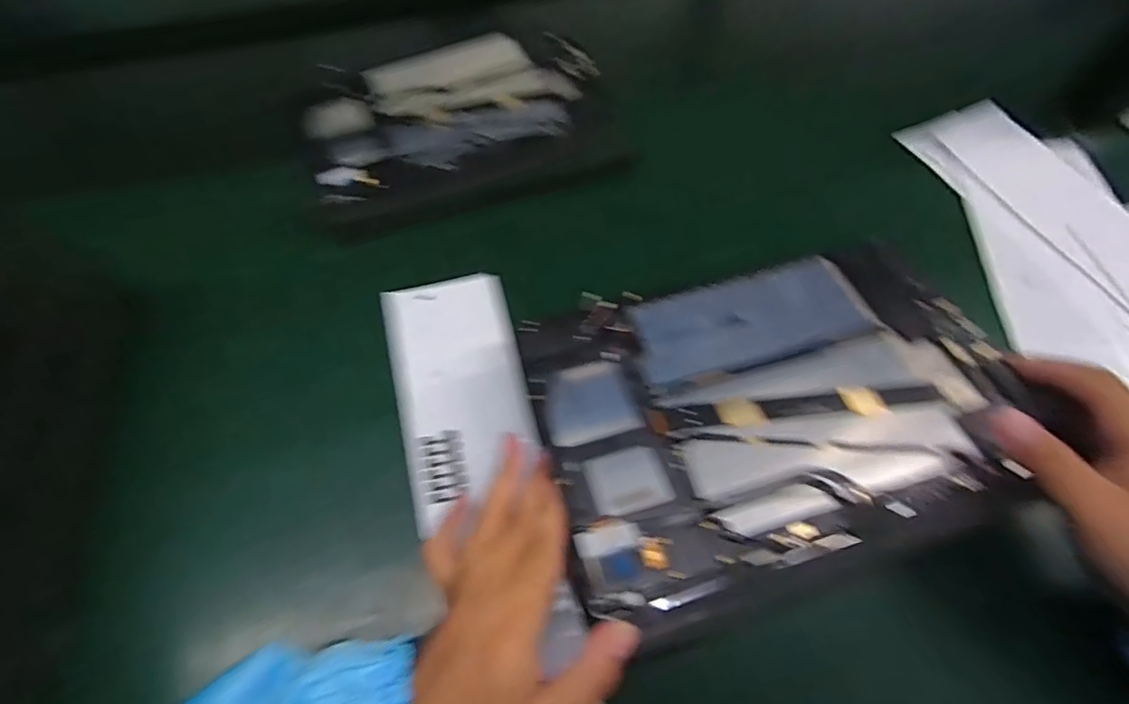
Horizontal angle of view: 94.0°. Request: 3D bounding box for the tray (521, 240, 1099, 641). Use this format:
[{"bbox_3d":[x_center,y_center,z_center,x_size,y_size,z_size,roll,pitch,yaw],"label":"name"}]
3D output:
[{"bbox_3d":[0.110,0.025,0.267,0.242,0.017,0.163,-16,61,-5],"label":"tray"}]

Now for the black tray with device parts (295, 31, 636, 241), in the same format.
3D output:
[{"bbox_3d":[-0.084,-0.190,0.428,0.236,0.030,0.185,-20,61,-7],"label":"black tray with device parts"}]

